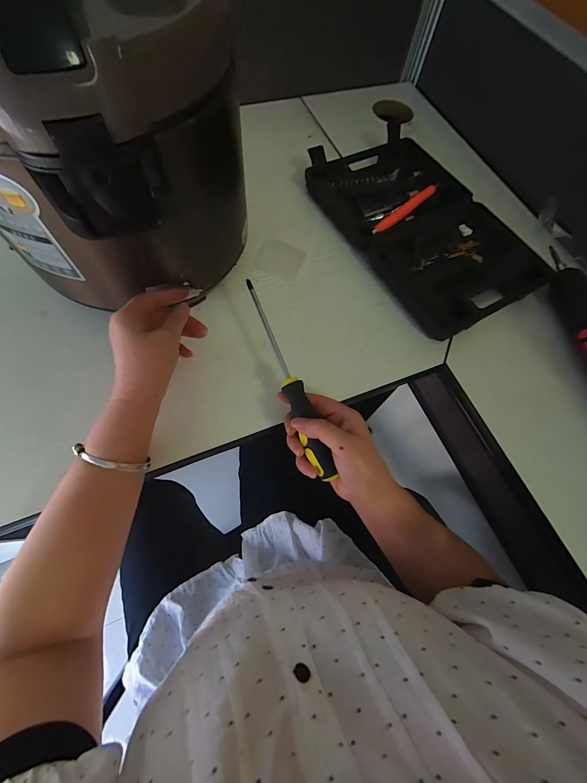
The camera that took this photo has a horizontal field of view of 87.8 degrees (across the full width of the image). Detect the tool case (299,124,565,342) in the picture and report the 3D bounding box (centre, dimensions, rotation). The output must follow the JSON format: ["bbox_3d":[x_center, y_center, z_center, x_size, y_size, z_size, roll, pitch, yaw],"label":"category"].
[{"bbox_3d":[0.187,-0.255,0.449,0.214,0.031,0.347,-26,72,-14],"label":"tool case"}]

